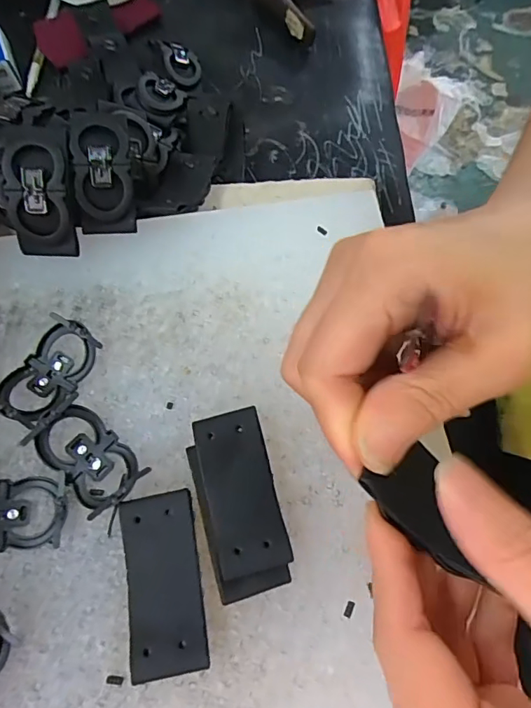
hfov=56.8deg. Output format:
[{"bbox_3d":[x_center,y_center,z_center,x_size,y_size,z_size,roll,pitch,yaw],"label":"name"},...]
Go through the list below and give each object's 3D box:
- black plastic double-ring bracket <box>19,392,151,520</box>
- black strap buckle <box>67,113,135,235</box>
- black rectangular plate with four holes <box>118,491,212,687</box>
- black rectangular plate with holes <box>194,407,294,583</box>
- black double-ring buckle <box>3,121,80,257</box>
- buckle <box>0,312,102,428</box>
[{"bbox_3d":[-0.073,0.042,0.199,0.048,0.013,0.027,42,72,15],"label":"black plastic double-ring bracket"},{"bbox_3d":[-0.078,-0.087,0.237,0.027,0.017,0.056,-5,100,-1],"label":"black strap buckle"},{"bbox_3d":[-0.037,0.082,0.180,0.026,0.012,0.059,-9,68,-6],"label":"black rectangular plate with four holes"},{"bbox_3d":[-0.010,0.051,0.189,0.026,0.004,0.059,-10,68,-12],"label":"black rectangular plate with holes"},{"bbox_3d":[-0.104,-0.076,0.228,0.027,0.016,0.059,1,105,1],"label":"black double-ring buckle"},{"bbox_3d":[-0.094,0.007,0.214,0.027,0.013,0.047,31,69,11],"label":"buckle"}]

